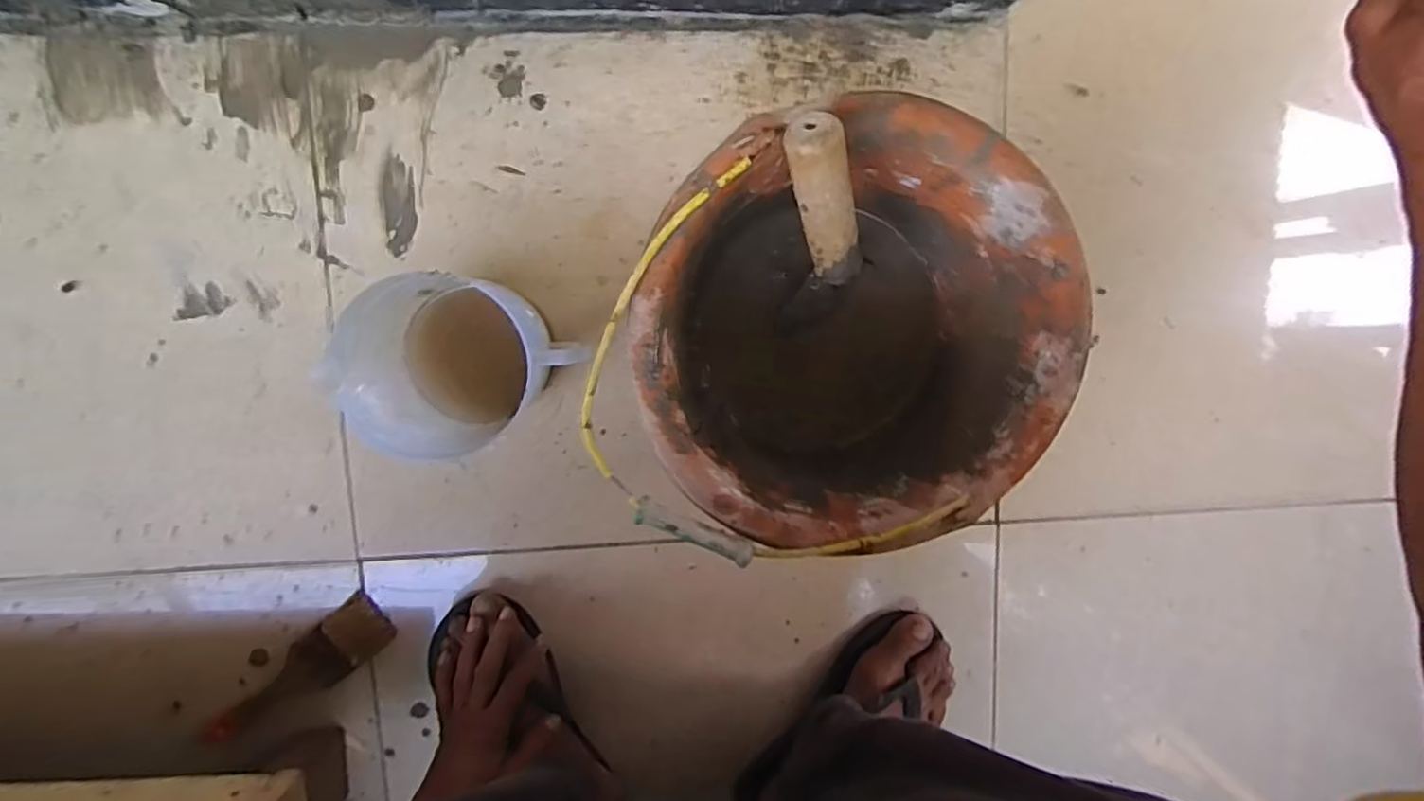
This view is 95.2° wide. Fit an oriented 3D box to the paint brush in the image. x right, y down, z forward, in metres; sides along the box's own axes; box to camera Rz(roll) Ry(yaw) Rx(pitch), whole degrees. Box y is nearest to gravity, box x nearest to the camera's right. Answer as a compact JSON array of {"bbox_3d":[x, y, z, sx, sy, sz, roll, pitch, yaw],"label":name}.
[{"bbox_3d":[-0.365,0.246,0.580,0.179,0.019,0.050,-39,98,1],"label":"paint brush"}]

